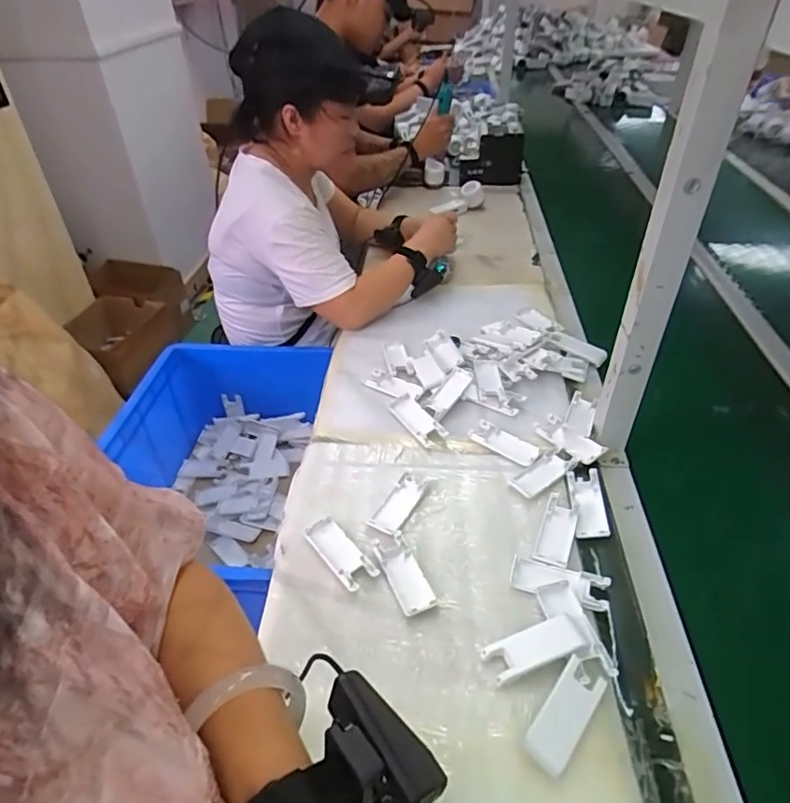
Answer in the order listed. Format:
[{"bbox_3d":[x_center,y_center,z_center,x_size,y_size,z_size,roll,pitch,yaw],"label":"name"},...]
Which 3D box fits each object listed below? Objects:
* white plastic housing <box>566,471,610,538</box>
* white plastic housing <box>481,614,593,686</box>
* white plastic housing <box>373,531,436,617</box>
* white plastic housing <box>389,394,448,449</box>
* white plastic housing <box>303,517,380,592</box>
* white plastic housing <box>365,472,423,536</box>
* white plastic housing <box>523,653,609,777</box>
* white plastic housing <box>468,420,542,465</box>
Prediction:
[{"bbox_3d":[0.247,0.129,0.690,0.041,0.007,0.106,4,41,7],"label":"white plastic housing"},{"bbox_3d":[0.141,0.249,0.547,0.099,0.019,0.041,-13,42,-12],"label":"white plastic housing"},{"bbox_3d":[0.010,0.196,0.619,0.039,0.010,0.102,-17,43,-17],"label":"white plastic housing"},{"bbox_3d":[0.033,0.028,0.814,0.040,0.012,0.100,-25,46,-25],"label":"white plastic housing"},{"bbox_3d":[-0.066,0.179,0.640,0.040,0.011,0.101,-30,48,-28],"label":"white plastic housing"},{"bbox_3d":[0.006,0.133,0.695,0.040,0.010,0.091,19,45,23],"label":"white plastic housing"},{"bbox_3d":[0.157,0.288,0.498,0.038,0.015,0.099,27,49,30],"label":"white plastic housing"},{"bbox_3d":[0.158,0.060,0.783,0.101,0.009,0.042,27,49,30],"label":"white plastic housing"}]

